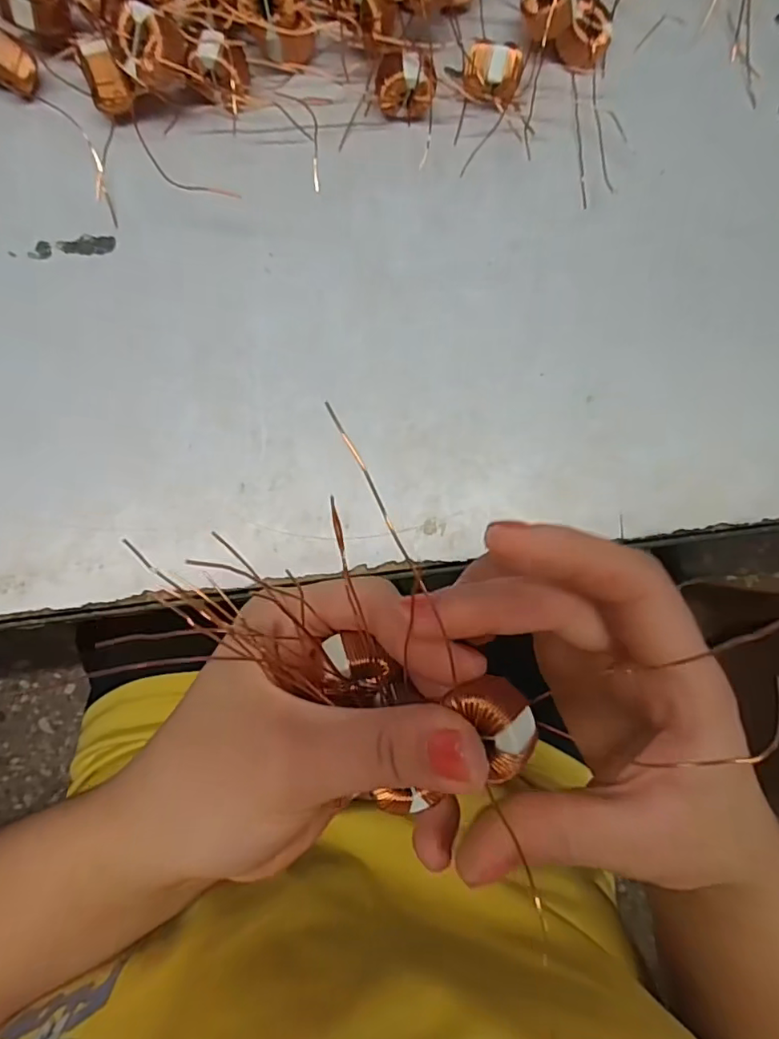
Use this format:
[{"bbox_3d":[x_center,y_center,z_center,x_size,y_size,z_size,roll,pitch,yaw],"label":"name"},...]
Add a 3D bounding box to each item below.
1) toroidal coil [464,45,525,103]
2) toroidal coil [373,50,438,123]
[{"bbox_3d":[0.044,-0.193,0.243,0.024,0.022,0.016,2,84,-6],"label":"toroidal coil"},{"bbox_3d":[0.007,-0.187,0.238,0.026,0.026,0.013,-3,85,-6],"label":"toroidal coil"}]

